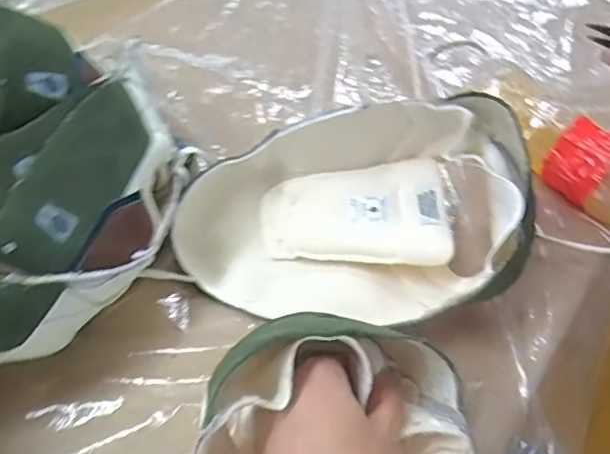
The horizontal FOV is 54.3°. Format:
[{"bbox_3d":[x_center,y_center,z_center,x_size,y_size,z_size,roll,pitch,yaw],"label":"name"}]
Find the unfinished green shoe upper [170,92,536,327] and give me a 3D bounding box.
[{"bbox_3d":[0.034,-0.018,0.421,0.243,0.089,0.157,9,51,8],"label":"unfinished green shoe upper"}]

